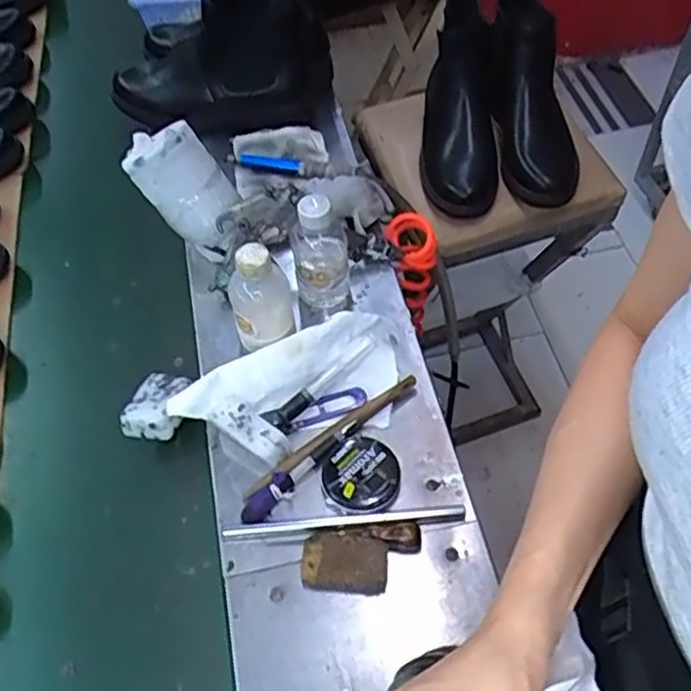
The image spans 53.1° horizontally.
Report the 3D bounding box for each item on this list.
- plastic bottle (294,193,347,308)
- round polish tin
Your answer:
[{"bbox_3d":[-0.025,-0.094,0.704,0.057,0.120,0.049,-8,56,-1],"label":"plastic bottle"},{"bbox_3d":[0.013,0.116,0.631,0.068,0.014,0.073,-2,56,3],"label":"round polish tin"}]

